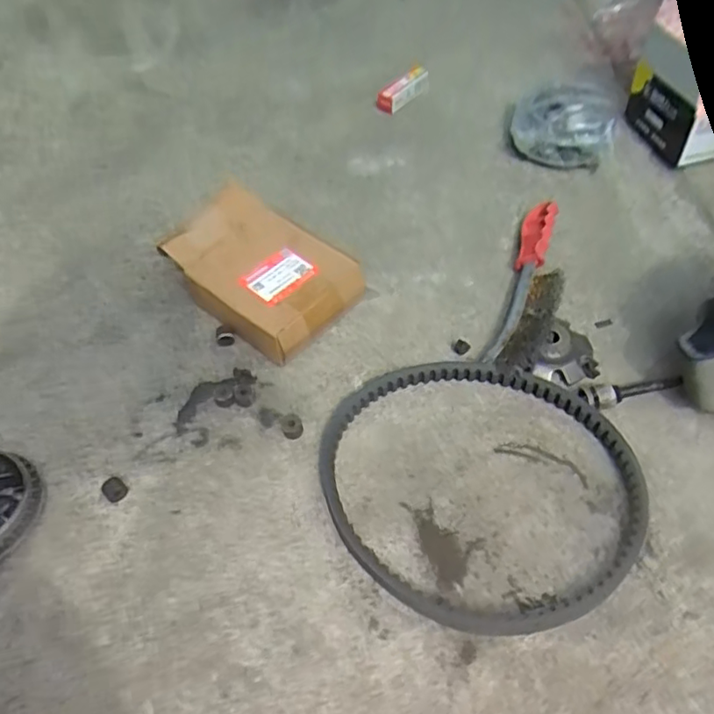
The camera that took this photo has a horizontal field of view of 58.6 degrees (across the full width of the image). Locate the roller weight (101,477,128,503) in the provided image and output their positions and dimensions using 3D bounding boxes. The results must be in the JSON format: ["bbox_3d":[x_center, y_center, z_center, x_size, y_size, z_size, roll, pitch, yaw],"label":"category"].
[{"bbox_3d":[-0.202,0.111,0.531,0.018,0.014,0.019,-3,52,4],"label":"roller weight"}]

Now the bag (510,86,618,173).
[{"bbox_3d":[0.246,-0.275,0.766,0.112,0.063,0.087,3,53,8],"label":"bag"}]

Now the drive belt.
[{"bbox_3d":[0.099,0.101,0.516,0.251,0.018,0.226,-5,52,2],"label":"drive belt"}]

